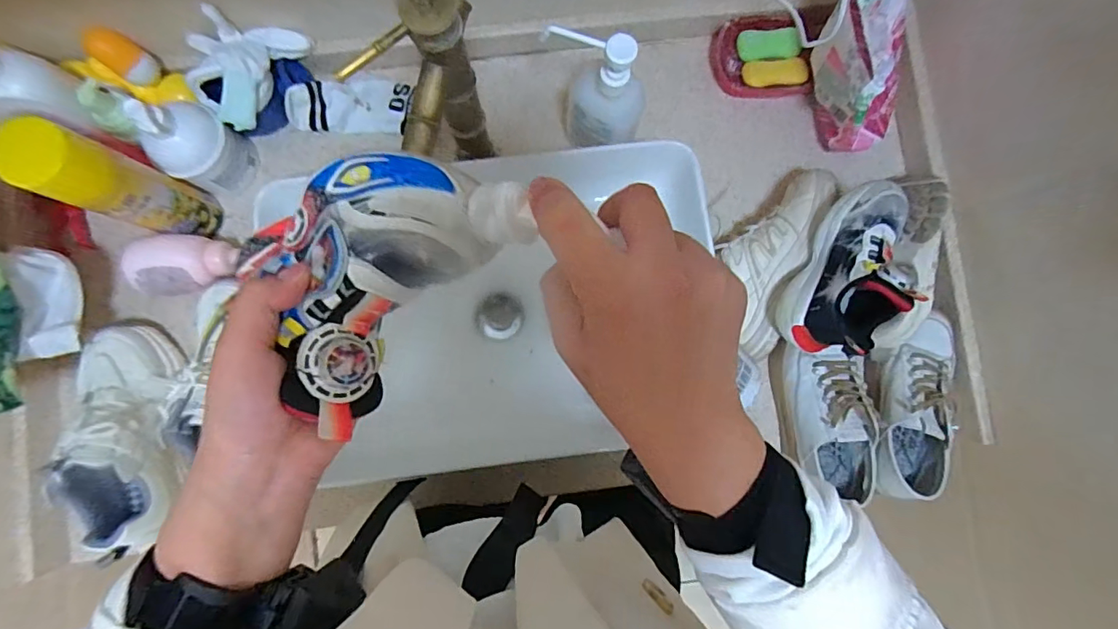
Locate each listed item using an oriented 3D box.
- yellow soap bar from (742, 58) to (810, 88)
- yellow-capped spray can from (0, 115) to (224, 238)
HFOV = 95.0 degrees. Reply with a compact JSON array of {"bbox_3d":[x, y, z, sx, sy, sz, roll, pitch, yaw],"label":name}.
[{"bbox_3d":[0.283,-0.317,0.670,0.081,0.014,0.039,-5,86,-2],"label":"yellow soap bar"},{"bbox_3d":[-0.452,-0.130,0.537,0.047,0.229,0.061,18,86,-1],"label":"yellow-capped spray can"}]

